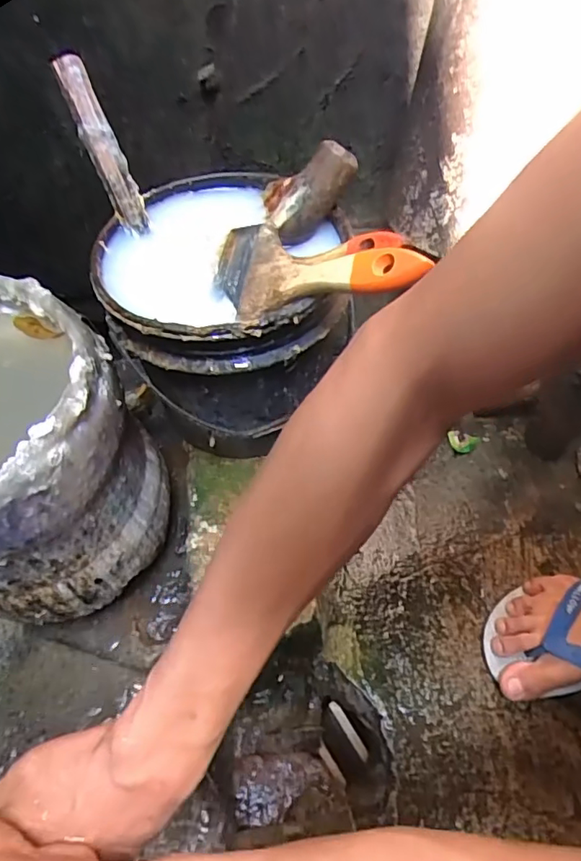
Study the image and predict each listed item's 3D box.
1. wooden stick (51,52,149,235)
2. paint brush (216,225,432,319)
[{"bbox_3d":[-0.146,-0.221,0.423,0.024,0.128,0.016,-28,20,-18],"label":"wooden stick"},{"bbox_3d":[0.014,-0.106,0.366,0.168,0.018,0.070,12,82,37],"label":"paint brush"}]

